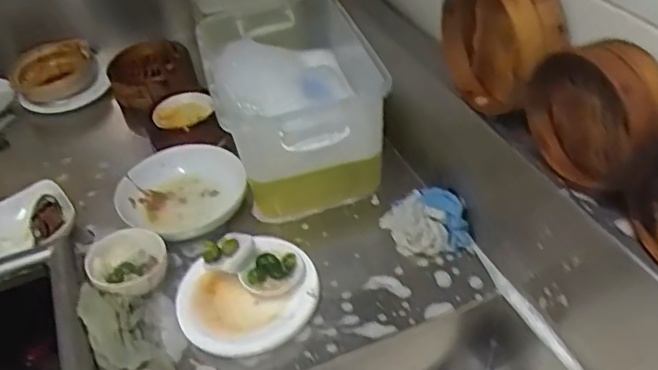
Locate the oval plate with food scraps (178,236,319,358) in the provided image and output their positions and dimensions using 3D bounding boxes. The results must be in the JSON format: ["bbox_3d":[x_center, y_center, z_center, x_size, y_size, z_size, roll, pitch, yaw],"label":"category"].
[{"bbox_3d":[-0.112,0.145,0.829,0.191,0.034,0.185,-20,44,-16],"label":"oval plate with food scraps"}]

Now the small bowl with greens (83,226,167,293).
[{"bbox_3d":[-0.284,0.114,0.864,0.105,0.040,0.102,-3,42,3],"label":"small bowl with greens"}]

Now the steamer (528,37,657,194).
[{"bbox_3d":[0.262,-0.066,0.602,0.050,0.145,0.159,-20,44,-16],"label":"steamer"}]

